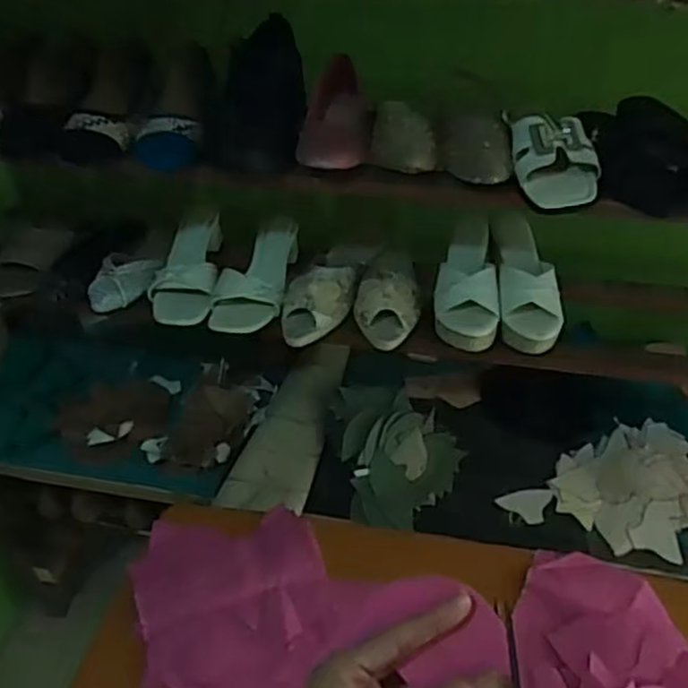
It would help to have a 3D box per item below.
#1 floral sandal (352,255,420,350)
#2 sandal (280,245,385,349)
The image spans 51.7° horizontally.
[{"bbox_3d":[0.066,-0.084,0.996,0.088,0.063,0.217,5,43,8],"label":"floral sandal"},{"bbox_3d":[-0.020,-0.099,1.010,0.090,0.064,0.251,11,44,15],"label":"sandal"}]

